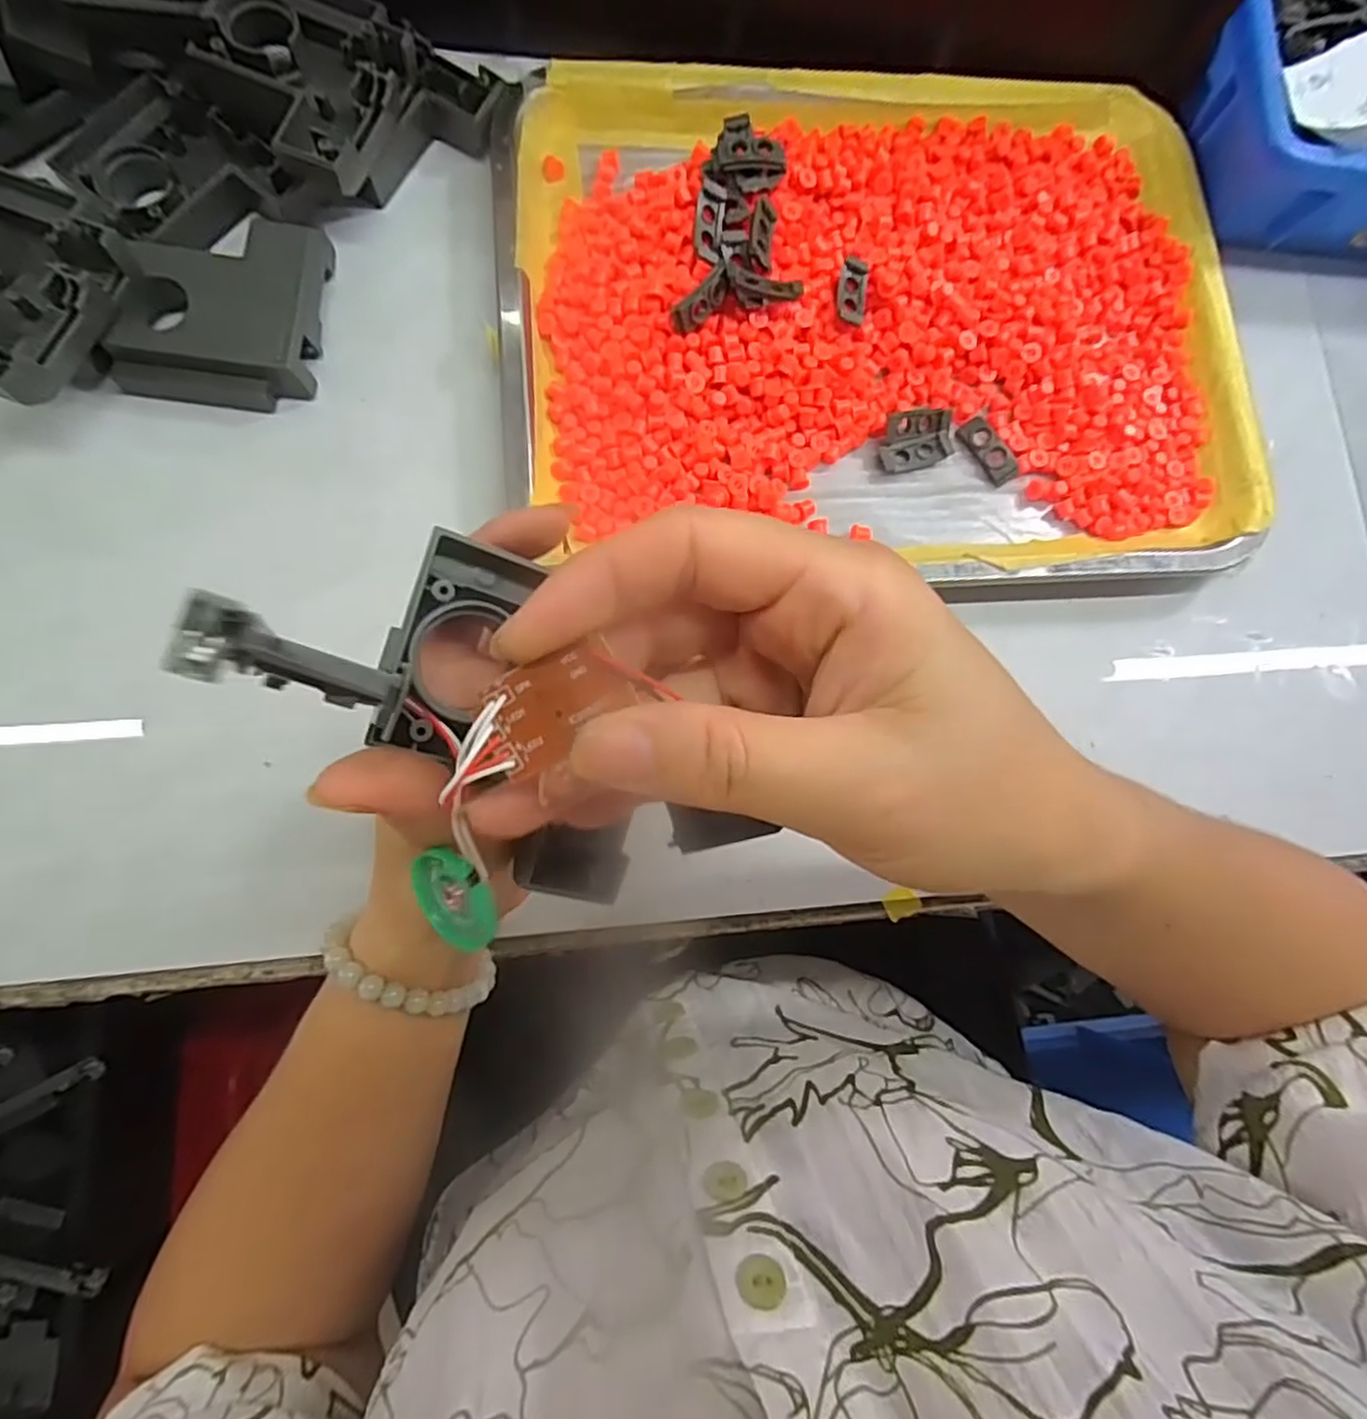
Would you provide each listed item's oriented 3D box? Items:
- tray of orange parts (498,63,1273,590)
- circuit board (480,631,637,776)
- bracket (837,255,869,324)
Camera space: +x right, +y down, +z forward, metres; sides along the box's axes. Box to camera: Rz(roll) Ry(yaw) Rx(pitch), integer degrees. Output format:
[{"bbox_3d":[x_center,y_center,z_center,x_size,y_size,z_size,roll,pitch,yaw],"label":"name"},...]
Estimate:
[{"bbox_3d":[0.095,-0.187,0.326,0.342,0.023,0.255,2,84,-6],"label":"tray of orange parts"},{"bbox_3d":[-0.023,0.000,0.132,0.026,0.004,0.019,-19,99,-4],"label":"circuit board"},{"bbox_3d":[0.078,-0.194,0.325,0.013,0.008,0.032,5,83,-5],"label":"bracket"}]

